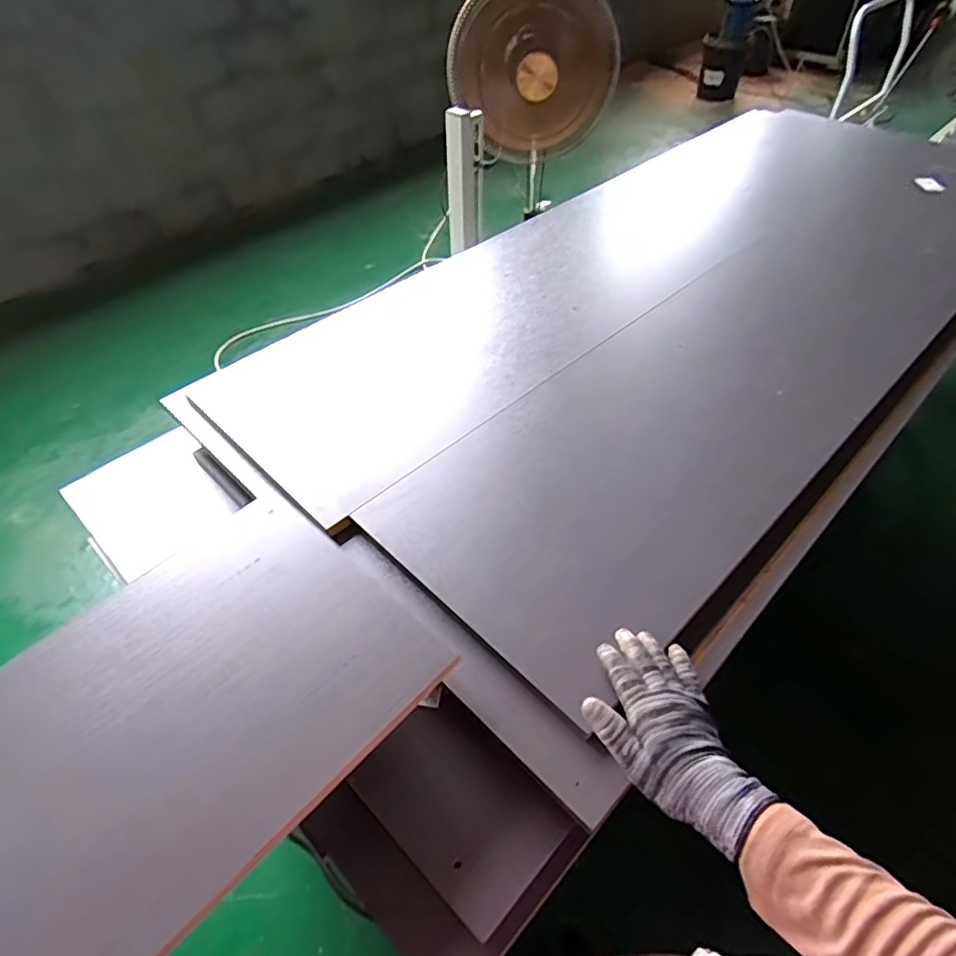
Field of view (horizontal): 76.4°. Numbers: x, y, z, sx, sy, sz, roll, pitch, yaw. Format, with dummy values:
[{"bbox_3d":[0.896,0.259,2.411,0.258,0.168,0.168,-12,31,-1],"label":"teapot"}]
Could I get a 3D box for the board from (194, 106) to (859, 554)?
[{"bbox_3d":[0.263,-0.495,1.246,0.428,0.034,1.954,32,56,31],"label":"board"}]

